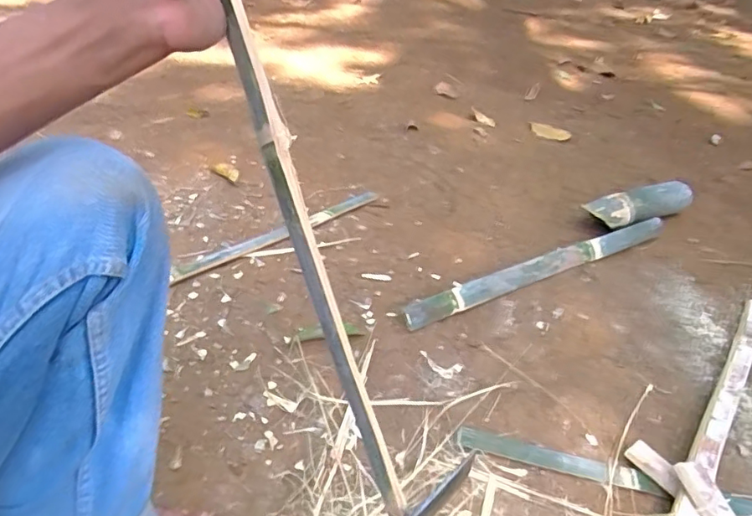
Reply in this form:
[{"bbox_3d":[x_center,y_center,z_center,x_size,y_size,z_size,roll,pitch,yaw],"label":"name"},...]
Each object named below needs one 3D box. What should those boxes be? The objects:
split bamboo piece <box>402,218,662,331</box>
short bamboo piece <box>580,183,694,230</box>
[{"bbox_3d":[0.333,0.014,1.026,0.668,0.038,0.044,-17,42,-26],"label":"split bamboo piece"},{"bbox_3d":[0.592,-0.116,1.208,0.279,0.069,0.087,-17,43,-24],"label":"short bamboo piece"}]

